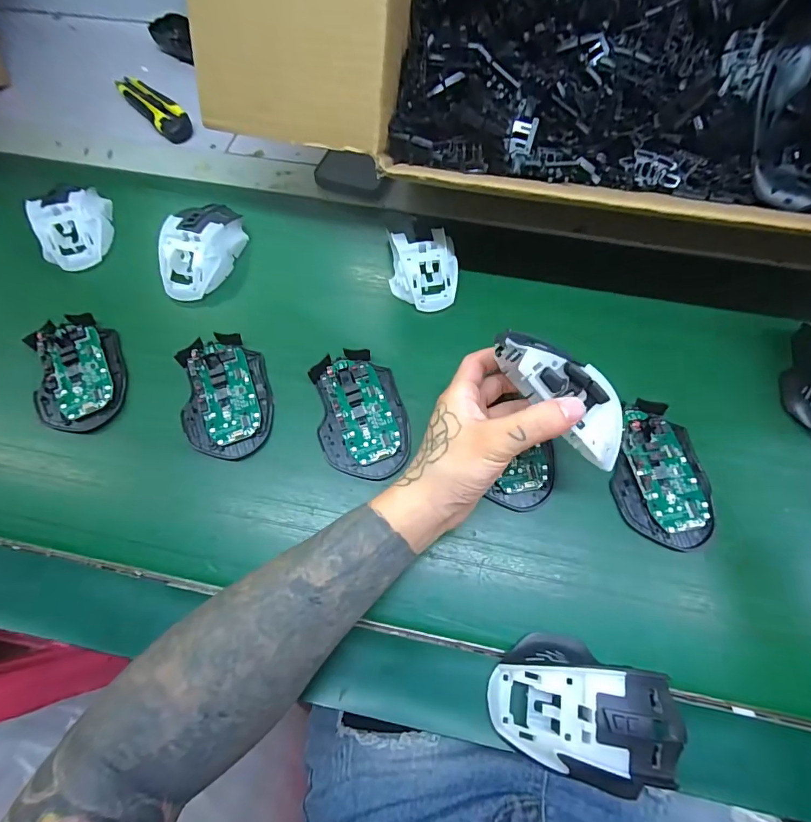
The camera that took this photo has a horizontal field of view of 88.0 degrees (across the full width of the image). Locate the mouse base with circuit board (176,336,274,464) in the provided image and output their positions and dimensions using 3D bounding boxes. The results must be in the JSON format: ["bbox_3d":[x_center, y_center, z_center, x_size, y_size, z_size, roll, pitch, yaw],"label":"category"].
[{"bbox_3d":[-0.156,-0.015,0.365,0.073,0.016,0.114,-11,67,-4],"label":"mouse base with circuit board"}]

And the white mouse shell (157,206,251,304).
[{"bbox_3d":[-0.206,-0.166,0.422,0.064,0.035,0.115,13,67,6],"label":"white mouse shell"}]

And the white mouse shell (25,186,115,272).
[{"bbox_3d":[-0.346,-0.195,0.435,0.066,0.035,0.102,-12,67,-4],"label":"white mouse shell"}]

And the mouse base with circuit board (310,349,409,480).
[{"bbox_3d":[-0.038,0.001,0.358,0.073,0.015,0.114,-10,67,-4],"label":"mouse base with circuit board"}]

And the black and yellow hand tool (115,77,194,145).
[{"bbox_3d":[-0.312,-0.378,0.525,0.040,0.018,0.157,-39,72,-15],"label":"black and yellow hand tool"}]

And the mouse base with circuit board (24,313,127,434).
[{"bbox_3d":[-0.292,-0.039,0.374,0.070,0.019,0.115,-13,67,-5],"label":"mouse base with circuit board"}]

